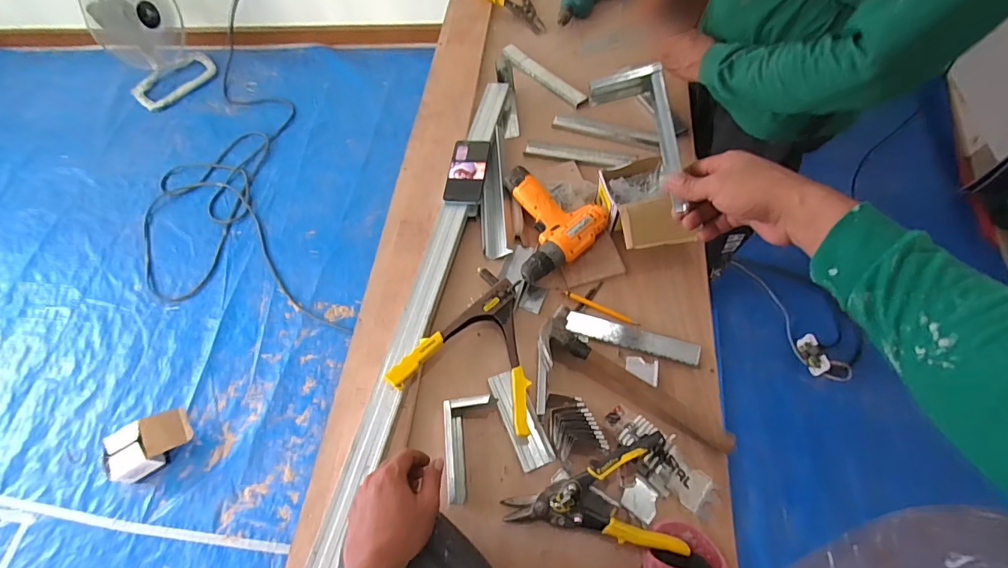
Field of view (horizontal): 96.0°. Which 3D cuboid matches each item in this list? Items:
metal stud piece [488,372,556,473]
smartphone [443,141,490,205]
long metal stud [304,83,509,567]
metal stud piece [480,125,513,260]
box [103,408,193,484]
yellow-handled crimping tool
[{"bbox_3d":[0.025,0.205,0.697,0.050,0.018,0.150,-21,62,-7],"label":"metal stud piece"},{"bbox_3d":[-0.072,-0.219,0.890,0.072,0.014,0.152,9,70,-2],"label":"smartphone"},{"bbox_3d":[-0.134,-0.008,0.794,0.075,0.043,0.992,11,64,11],"label":"long metal stud"},{"bbox_3d":[-0.019,-0.186,0.888,0.054,0.030,0.295,-4,62,2],"label":"metal stud piece"},{"bbox_3d":[-1.080,0.487,1.383,0.227,0.124,0.151,-30,64,-11],"label":"box"},{"bbox_3d":[-0.040,0.090,0.729,0.223,0.056,0.242,13,64,12],"label":"yellow-handled crimping tool"}]

